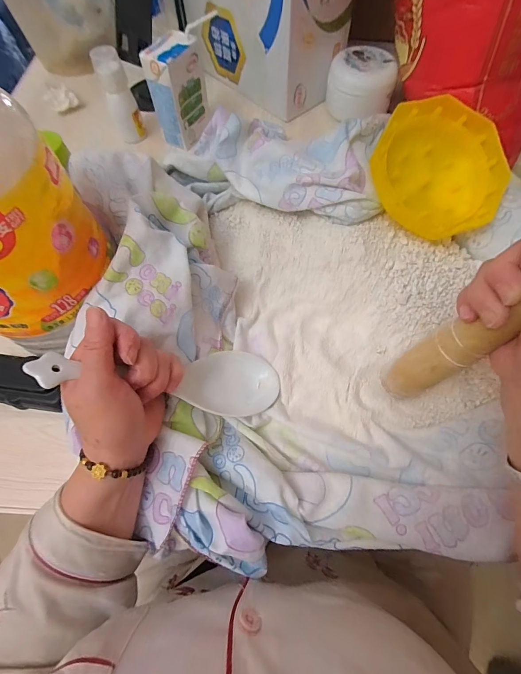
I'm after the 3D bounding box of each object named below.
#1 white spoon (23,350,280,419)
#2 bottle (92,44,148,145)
[{"bbox_3d":[-0.073,0.035,0.292,0.207,0.028,0.065,11,58,-38],"label":"white spoon"},{"bbox_3d":[-0.182,-0.310,0.442,0.034,0.100,0.035,-20,66,-6],"label":"bottle"}]

